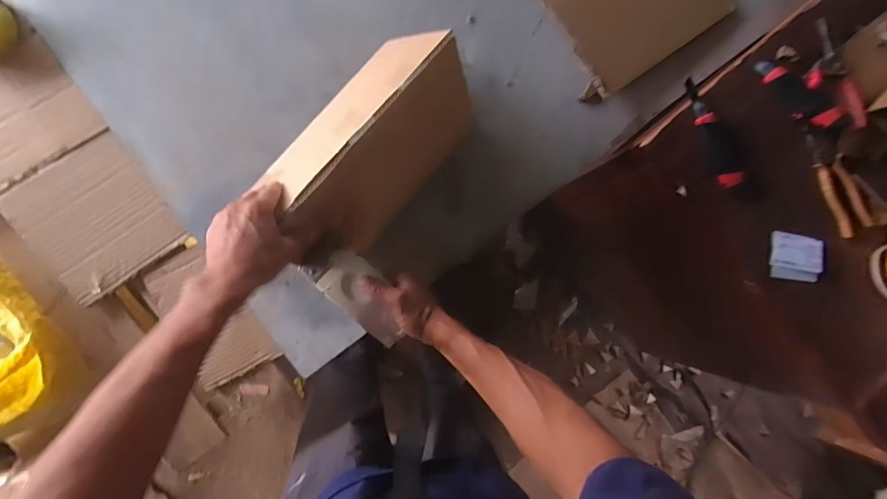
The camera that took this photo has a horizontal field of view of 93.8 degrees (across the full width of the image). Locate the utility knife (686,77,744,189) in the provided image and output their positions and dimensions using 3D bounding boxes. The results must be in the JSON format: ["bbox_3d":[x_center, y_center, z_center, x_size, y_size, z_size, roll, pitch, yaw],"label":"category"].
[{"bbox_3d":[0.434,-0.186,0.674,0.045,0.027,0.184,-27,91,-6],"label":"utility knife"}]

